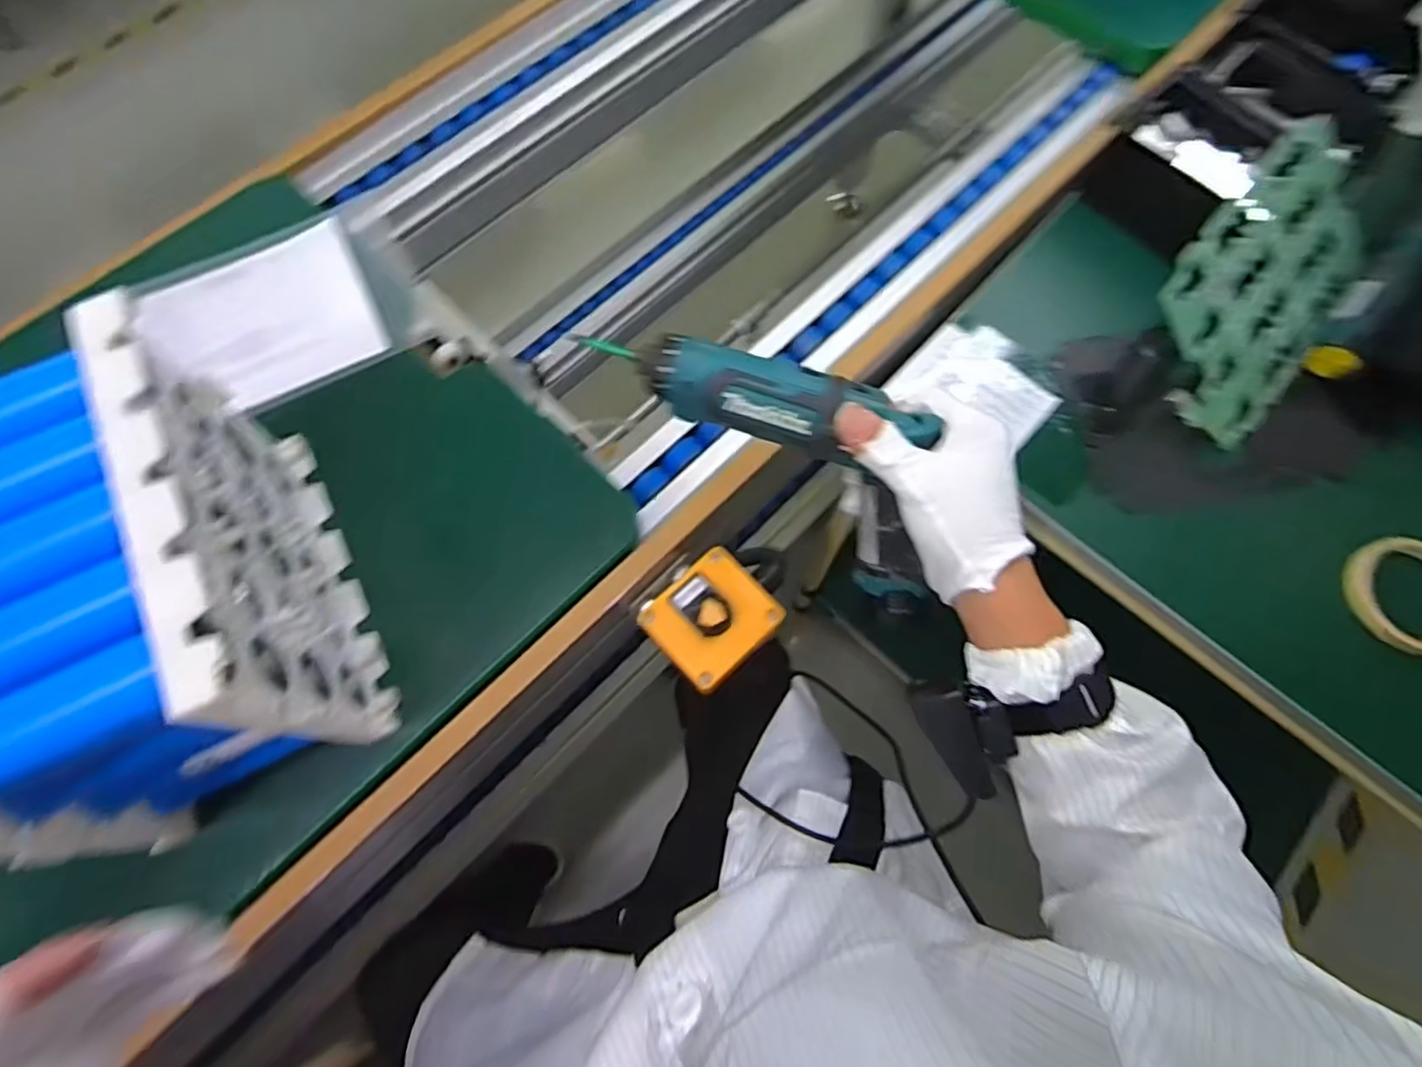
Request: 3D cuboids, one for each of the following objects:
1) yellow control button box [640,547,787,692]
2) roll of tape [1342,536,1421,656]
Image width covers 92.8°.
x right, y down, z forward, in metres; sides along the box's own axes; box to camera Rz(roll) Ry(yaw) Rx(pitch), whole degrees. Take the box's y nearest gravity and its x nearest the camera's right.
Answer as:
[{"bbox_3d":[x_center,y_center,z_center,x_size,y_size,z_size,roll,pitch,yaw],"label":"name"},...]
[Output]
[{"bbox_3d":[0.001,0.060,0.479,0.083,0.038,0.073,-41,75,-14],"label":"yellow control button box"},{"bbox_3d":[0.524,0.046,0.503,0.092,0.017,0.090,0,70,0],"label":"roll of tape"}]

